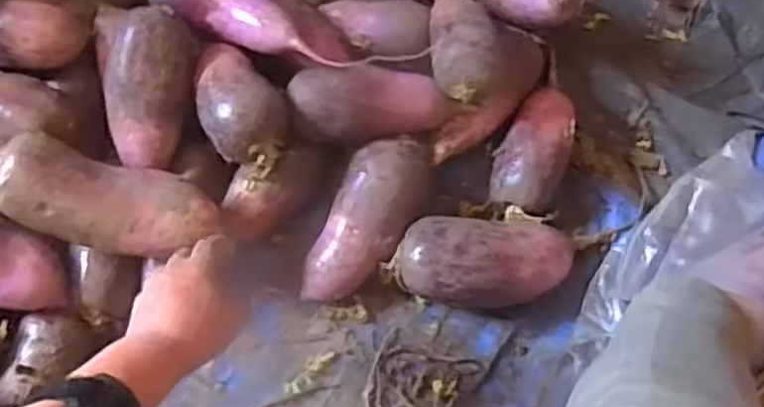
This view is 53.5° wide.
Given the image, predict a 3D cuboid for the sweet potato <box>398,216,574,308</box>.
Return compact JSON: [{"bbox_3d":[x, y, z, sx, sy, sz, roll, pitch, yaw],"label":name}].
[{"bbox_3d":[0.098,0.056,0.706,0.163,0.068,0.078,1,74,0],"label":"sweet potato"}]

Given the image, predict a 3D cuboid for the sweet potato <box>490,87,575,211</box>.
[{"bbox_3d":[0.148,-0.052,0.743,0.067,0.056,0.119,15,75,4],"label":"sweet potato"}]

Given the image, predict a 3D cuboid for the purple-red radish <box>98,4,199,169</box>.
[{"bbox_3d":[-0.207,-0.105,0.683,0.078,0.057,0.134,1,76,1],"label":"purple-red radish"}]

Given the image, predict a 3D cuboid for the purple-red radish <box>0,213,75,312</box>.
[{"bbox_3d":[-0.333,0.050,0.659,0.126,0.058,0.074,27,76,7],"label":"purple-red radish"}]

